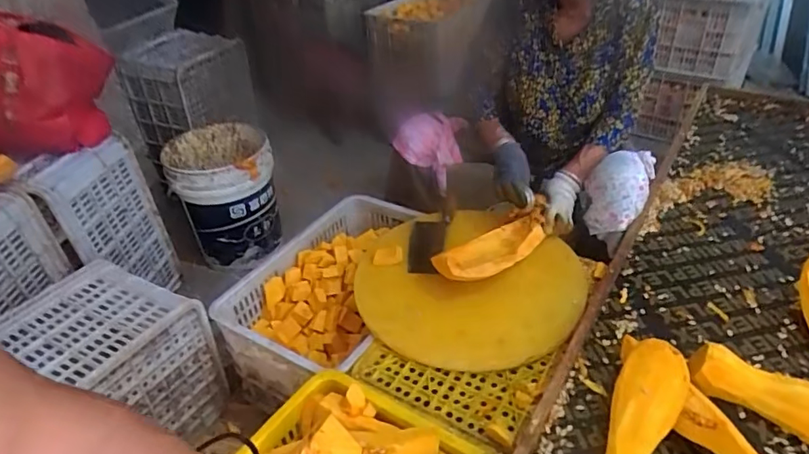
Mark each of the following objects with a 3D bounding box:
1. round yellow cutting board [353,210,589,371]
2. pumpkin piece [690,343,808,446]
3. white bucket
[{"bbox_3d":[0.132,0.105,1.040,0.421,0.044,0.394,-3,37,2],"label":"round yellow cutting board"},{"bbox_3d":[0.587,0.265,0.766,0.290,0.061,0.078,18,42,26],"label":"pumpkin piece"},{"bbox_3d":[-0.528,-0.092,1.572,0.286,0.329,0.285,-16,38,-15],"label":"white bucket"}]

